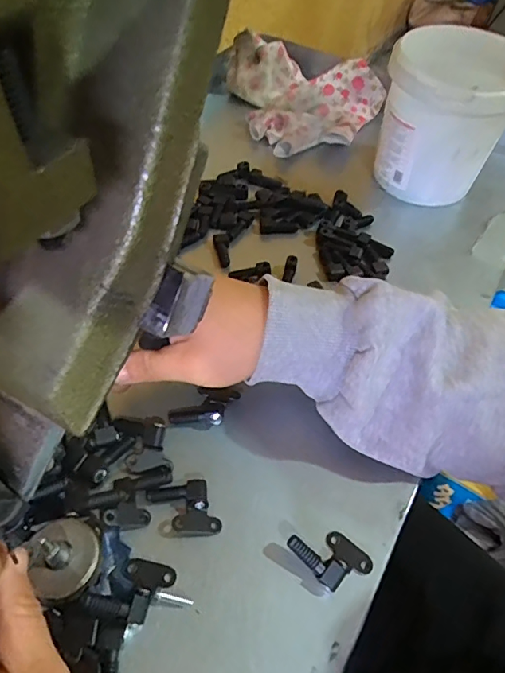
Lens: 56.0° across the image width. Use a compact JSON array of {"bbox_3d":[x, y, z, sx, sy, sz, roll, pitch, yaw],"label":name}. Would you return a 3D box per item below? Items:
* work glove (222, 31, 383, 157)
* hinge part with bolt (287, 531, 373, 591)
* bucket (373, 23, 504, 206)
[{"bbox_3d":[0.064,-0.288,0.555,0.153,0.054,0.176,-15,56,-14],"label":"work glove"},{"bbox_3d":[0.045,0.125,0.272,0.042,0.013,0.032,39,60,22],"label":"hinge part with bolt"},{"bbox_3d":[0.189,-0.214,0.466,0.118,0.122,0.139,30,57,17],"label":"bucket"}]

